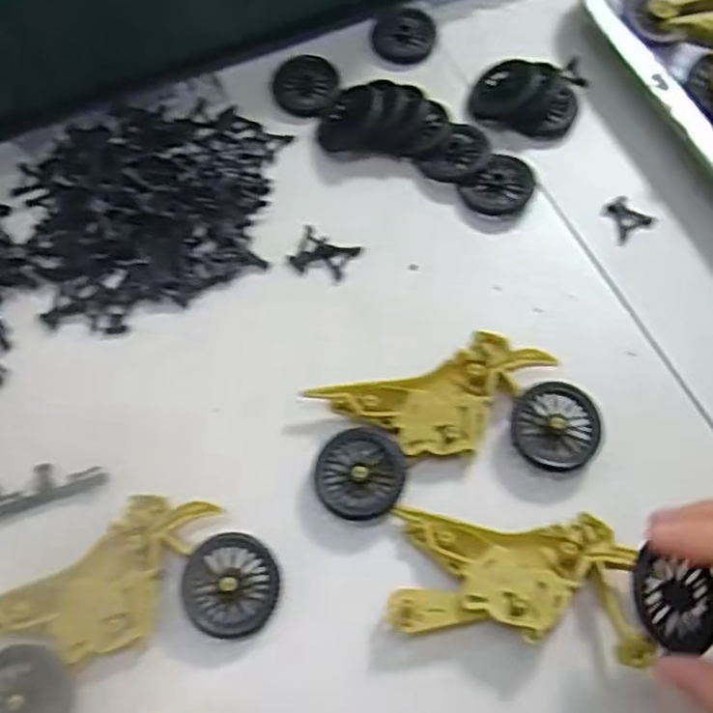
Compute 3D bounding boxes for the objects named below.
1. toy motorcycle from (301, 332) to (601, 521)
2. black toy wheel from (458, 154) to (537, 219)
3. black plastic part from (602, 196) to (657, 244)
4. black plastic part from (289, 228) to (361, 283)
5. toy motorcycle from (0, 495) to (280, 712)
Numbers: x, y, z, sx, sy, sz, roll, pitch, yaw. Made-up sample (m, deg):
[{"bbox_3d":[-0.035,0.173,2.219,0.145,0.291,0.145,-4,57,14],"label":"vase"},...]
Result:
[{"bbox_3d":[0.040,0.027,0.308,0.114,0.014,0.059,-12,65,-5],"label":"toy motorcycle"},{"bbox_3d":[0.071,-0.084,0.361,0.034,0.008,0.029,-37,70,-15],"label":"black toy wheel"},{"bbox_3d":[0.131,-0.068,0.355,0.021,0.004,0.022,-37,70,-15],"label":"black plastic part"},{"bbox_3d":[-0.016,-0.048,0.348,0.029,0.004,0.023,20,67,10],"label":"black plastic part"},{"bbox_3d":[-0.091,0.095,0.275,0.115,0.015,0.059,-26,67,-11],"label":"toy motorcycle"}]

